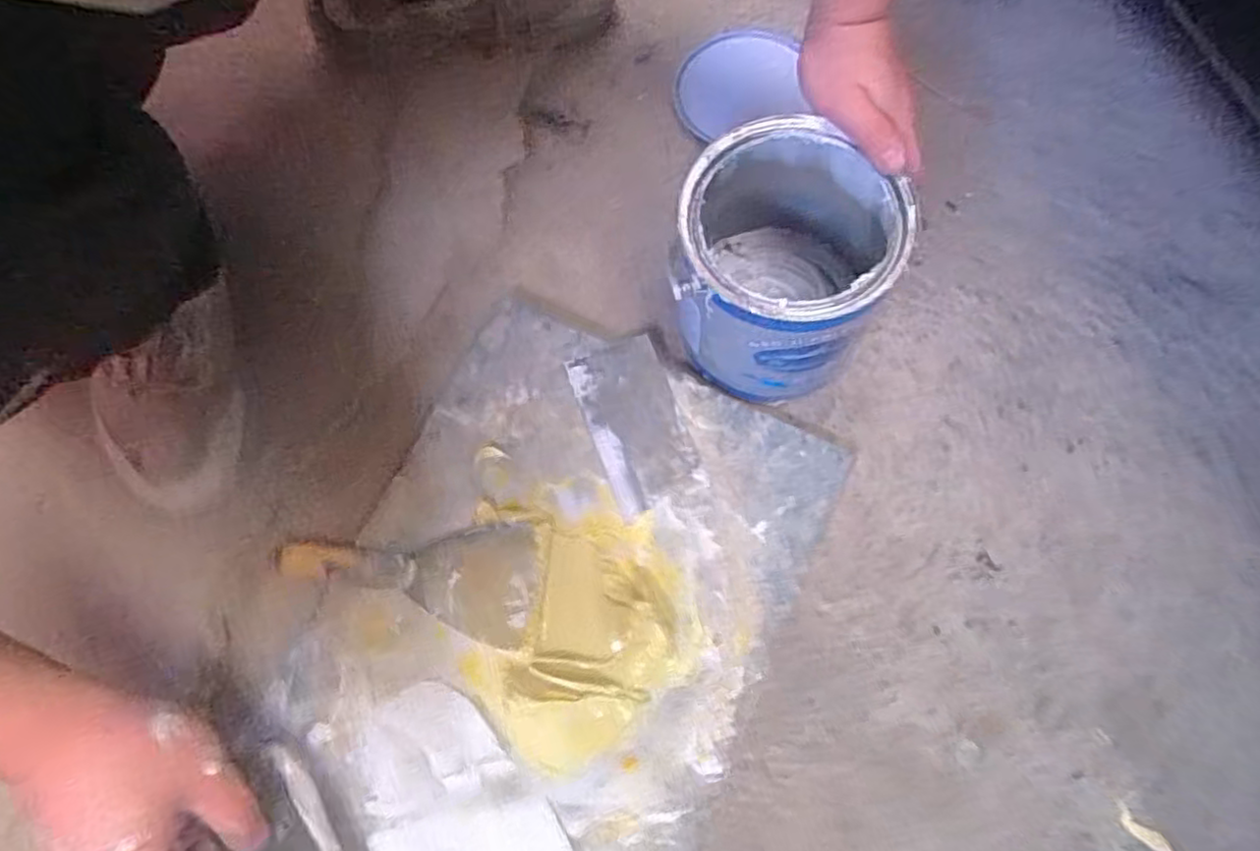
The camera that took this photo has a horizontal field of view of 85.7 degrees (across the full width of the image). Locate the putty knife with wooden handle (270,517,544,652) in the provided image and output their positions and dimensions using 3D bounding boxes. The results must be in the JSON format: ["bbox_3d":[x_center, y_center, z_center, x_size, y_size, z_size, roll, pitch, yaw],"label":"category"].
[{"bbox_3d":[-0.166,0.112,0.519,0.198,0.017,0.091,6,72,0],"label":"putty knife with wooden handle"}]

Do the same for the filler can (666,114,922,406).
[{"bbox_3d":[0.107,-0.117,0.520,0.145,0.164,0.153,1,72,-2],"label":"filler can"}]

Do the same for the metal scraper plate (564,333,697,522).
[{"bbox_3d":[0.003,-0.004,0.557,0.074,0.004,0.140,-19,74,-8],"label":"metal scraper plate"}]

